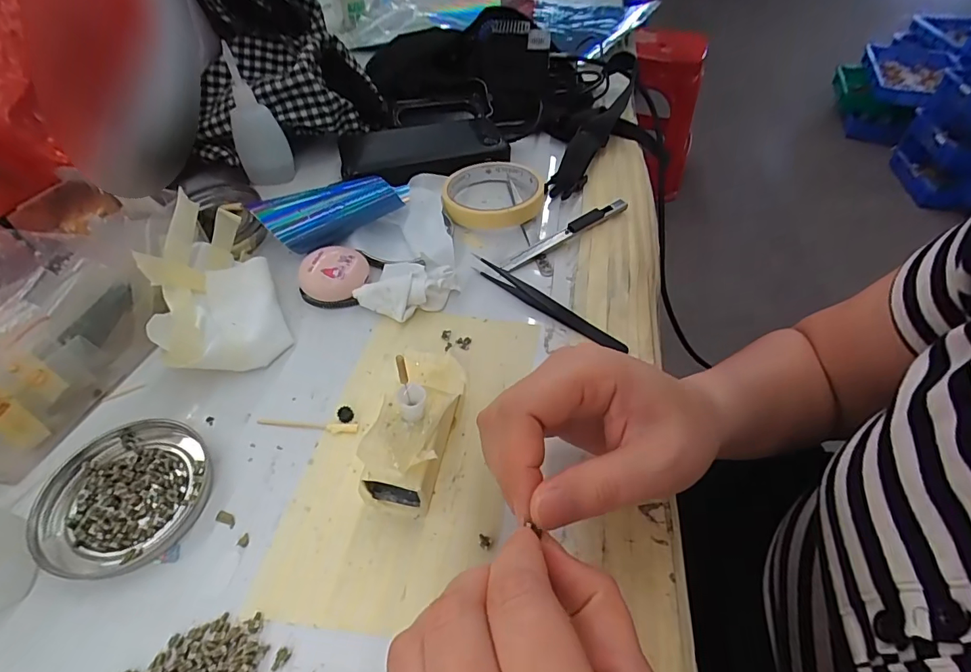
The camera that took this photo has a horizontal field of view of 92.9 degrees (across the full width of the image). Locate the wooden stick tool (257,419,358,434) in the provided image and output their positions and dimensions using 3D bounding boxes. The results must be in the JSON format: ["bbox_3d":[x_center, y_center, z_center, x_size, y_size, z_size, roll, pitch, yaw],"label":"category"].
[{"bbox_3d":[-0.104,0.051,0.268,0.059,0.004,0.006,6,51,2],"label":"wooden stick tool"}]

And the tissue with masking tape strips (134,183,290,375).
[{"bbox_3d":[-0.175,-0.031,0.295,0.068,0.063,0.104,-20,54,-18],"label":"tissue with masking tape strips"}]

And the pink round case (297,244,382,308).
[{"bbox_3d":[-0.107,-0.046,0.334,0.050,0.021,0.045,4,51,1],"label":"pink round case"}]

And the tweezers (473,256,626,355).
[{"bbox_3d":[0.040,-0.026,0.330,0.126,0.011,0.011,34,57,23],"label":"tweezers"}]

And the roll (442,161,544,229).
[{"bbox_3d":[0.007,-0.124,0.402,0.084,0.019,0.096,2,51,0],"label":"roll"}]

